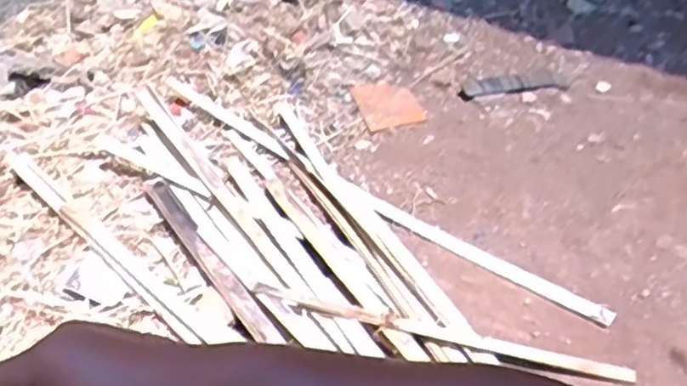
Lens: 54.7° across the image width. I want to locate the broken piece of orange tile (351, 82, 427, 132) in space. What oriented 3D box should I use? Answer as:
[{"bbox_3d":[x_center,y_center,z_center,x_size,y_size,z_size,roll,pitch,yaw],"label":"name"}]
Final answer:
[{"bbox_3d":[0.094,-0.189,1.409,0.119,0.017,0.171,-10,44,-13],"label":"broken piece of orange tile"}]

